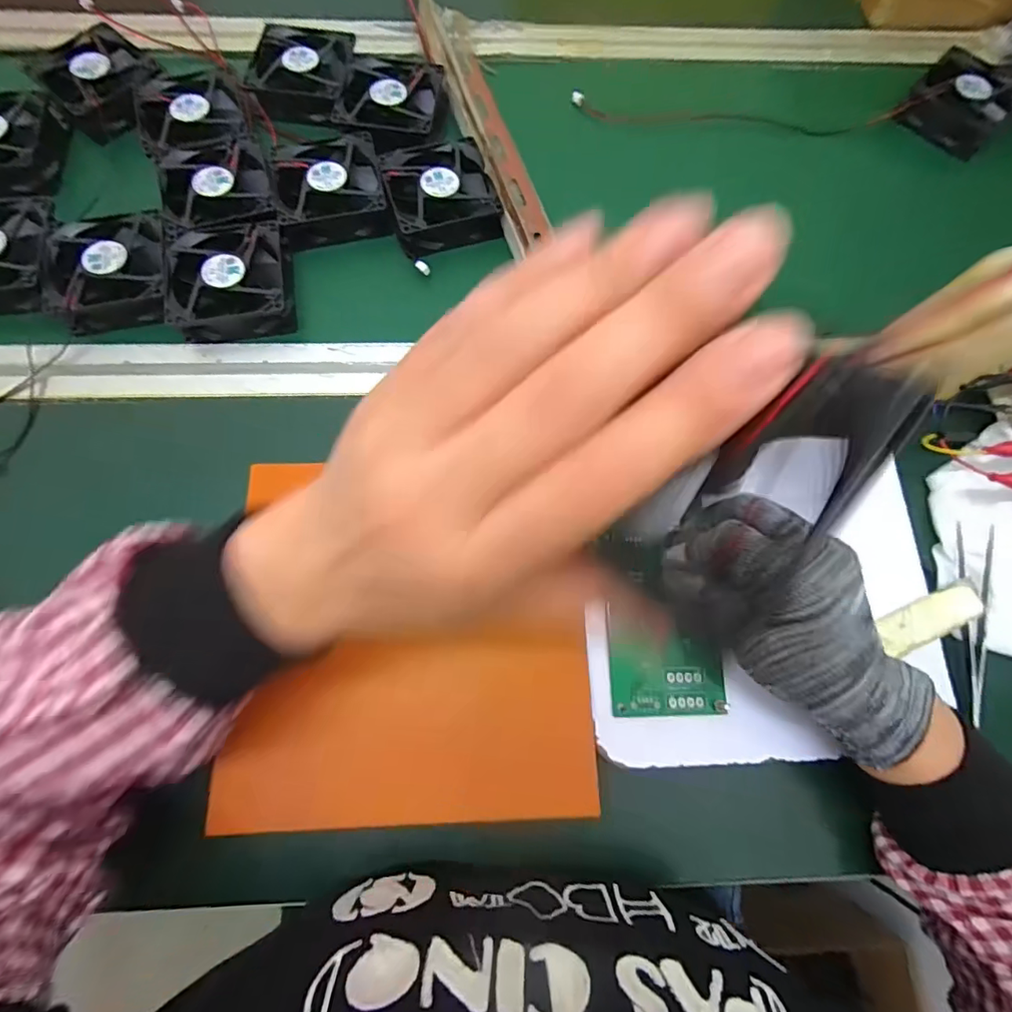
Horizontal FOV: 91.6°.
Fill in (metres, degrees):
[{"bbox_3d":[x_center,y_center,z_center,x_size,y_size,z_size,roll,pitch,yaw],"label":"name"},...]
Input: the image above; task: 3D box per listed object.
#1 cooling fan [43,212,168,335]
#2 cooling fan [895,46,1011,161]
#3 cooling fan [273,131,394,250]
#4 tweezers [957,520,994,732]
[{"bbox_3d":[-0.283,-0.172,0.359,0.081,0.027,0.095,-8,73,-3],"label":"cooling fan"},{"bbox_3d":[0.407,-0.359,0.440,0.079,0.035,0.071,42,77,11],"label":"cooling fan"},{"bbox_3d":[-0.136,-0.246,0.387,0.079,0.028,0.087,-13,73,-4],"label":"cooling fan"},{"bbox_3d":[0.288,0.069,0.299,0.018,0.010,0.120,13,73,4],"label":"tweezers"}]

